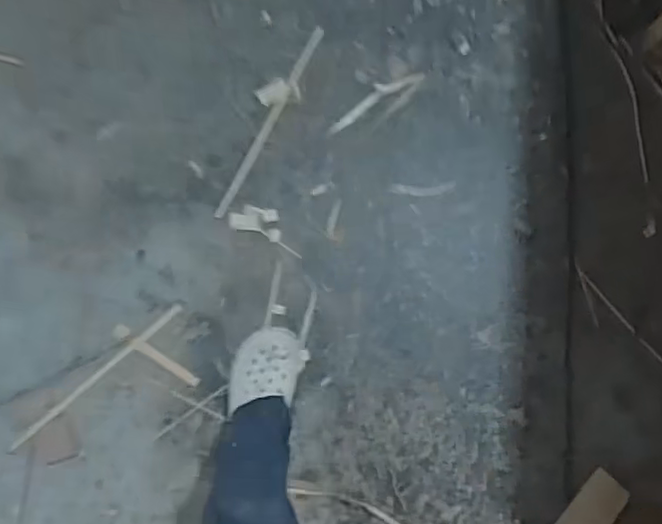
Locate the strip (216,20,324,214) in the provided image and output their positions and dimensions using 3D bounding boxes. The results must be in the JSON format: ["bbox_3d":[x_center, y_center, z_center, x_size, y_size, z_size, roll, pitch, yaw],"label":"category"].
[{"bbox_3d":[-0.111,-0.264,1.190,0.019,0.009,0.408,26,81,1],"label":"strip"}]

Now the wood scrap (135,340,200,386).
[{"bbox_3d":[-0.284,0.175,1.110,0.128,0.009,0.016,34,81,3],"label":"wood scrap"}]

